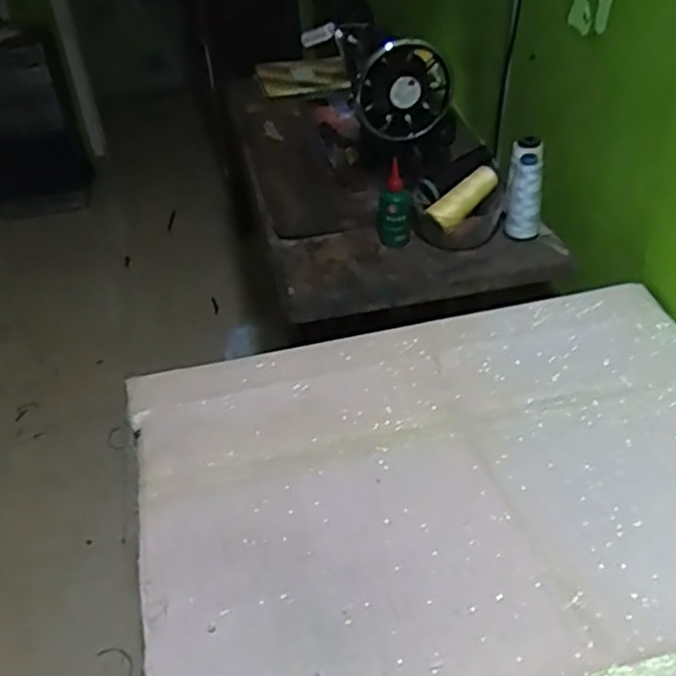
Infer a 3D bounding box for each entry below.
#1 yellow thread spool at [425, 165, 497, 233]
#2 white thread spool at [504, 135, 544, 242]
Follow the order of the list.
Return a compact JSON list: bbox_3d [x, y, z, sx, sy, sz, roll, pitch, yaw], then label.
[{"bbox_3d":[0.171,-0.188,0.966,0.103,0.035,0.033,-41,44,-3],"label":"yellow thread spool"},{"bbox_3d":[0.253,-0.194,0.972,0.046,0.125,0.055,8,40,13],"label":"white thread spool"}]

